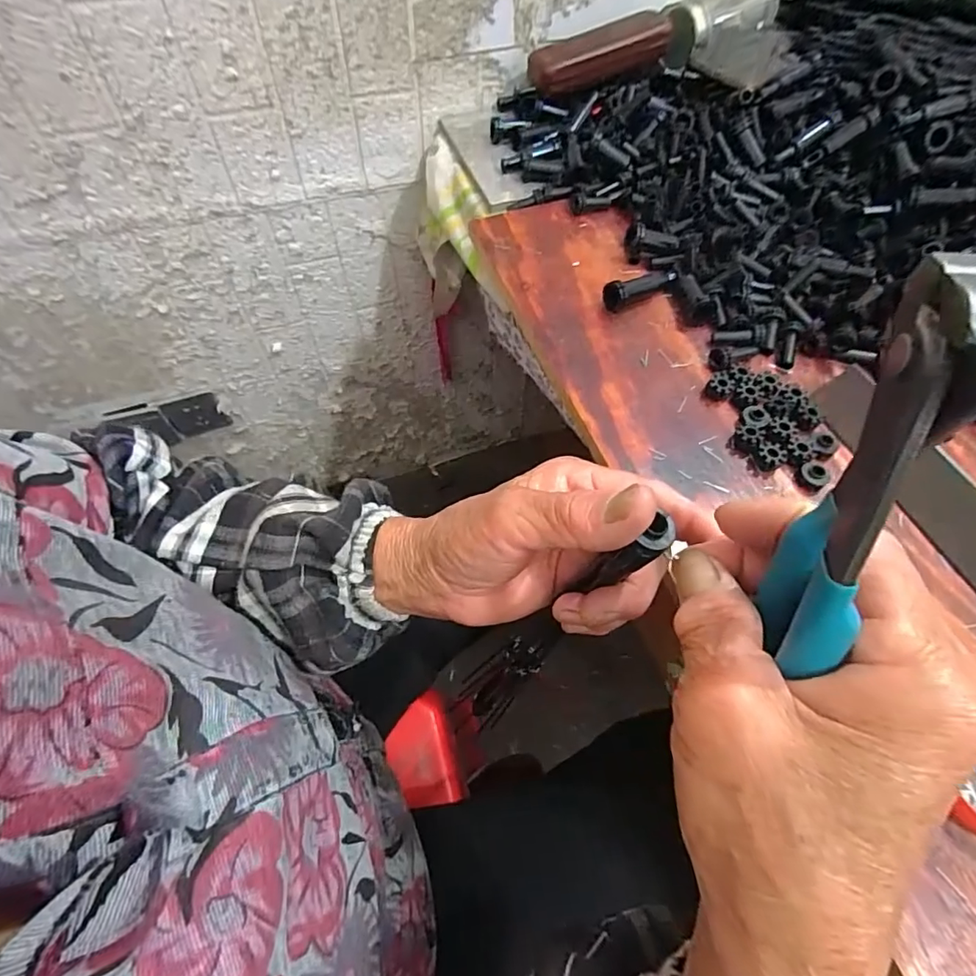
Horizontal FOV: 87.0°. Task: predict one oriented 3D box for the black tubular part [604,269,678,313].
[{"bbox_3d":[0.129,-0.173,0.436,0.067,0.024,0.021,-31,64,-19],"label":"black tubular part"}]

